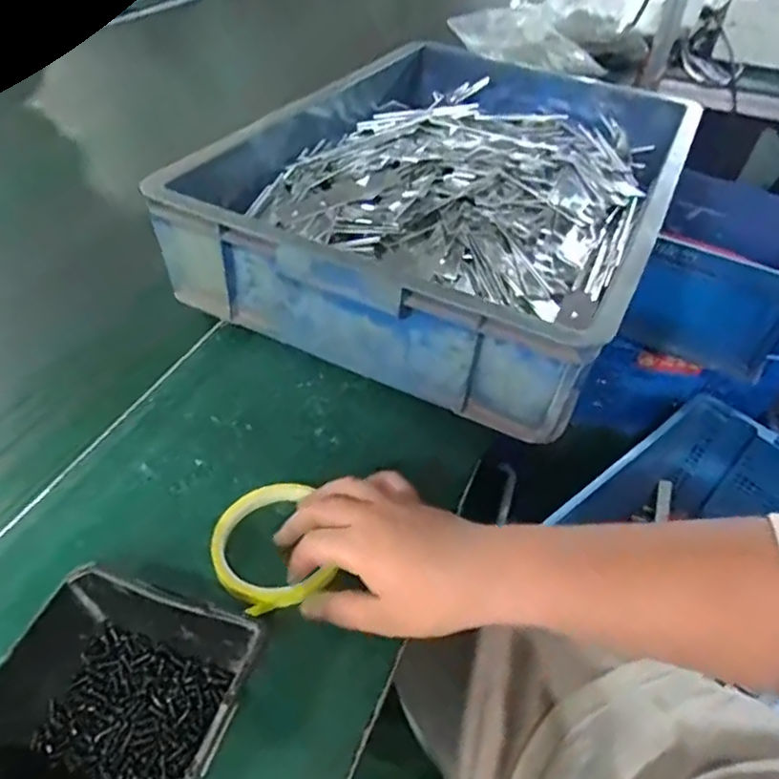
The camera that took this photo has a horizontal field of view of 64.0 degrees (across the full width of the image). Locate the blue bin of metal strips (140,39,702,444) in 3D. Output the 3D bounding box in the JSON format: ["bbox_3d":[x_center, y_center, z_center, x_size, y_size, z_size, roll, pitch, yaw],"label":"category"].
[{"bbox_3d":[0.086,-0.233,0.714,0.398,0.116,0.588,22,46,17],"label":"blue bin of metal strips"}]

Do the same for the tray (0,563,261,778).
[{"bbox_3d":[-0.147,0.170,0.327,0.132,0.061,0.117,17,45,13],"label":"tray"}]

